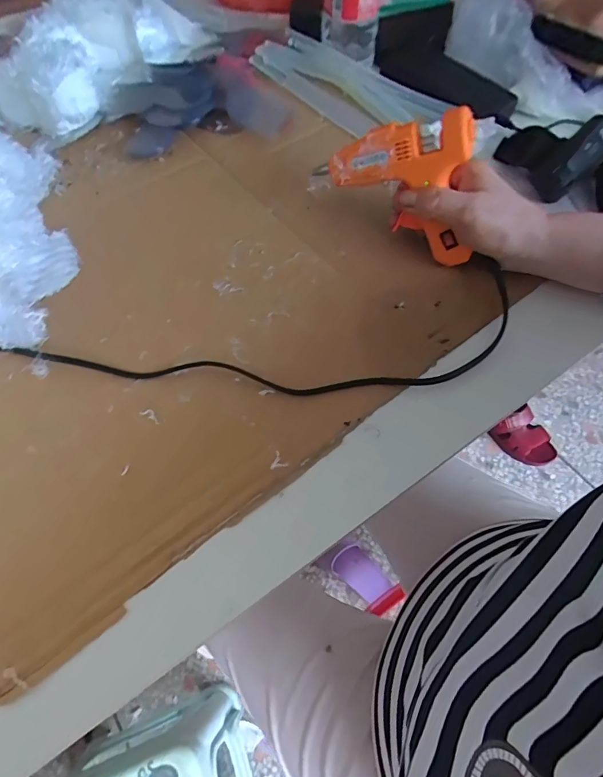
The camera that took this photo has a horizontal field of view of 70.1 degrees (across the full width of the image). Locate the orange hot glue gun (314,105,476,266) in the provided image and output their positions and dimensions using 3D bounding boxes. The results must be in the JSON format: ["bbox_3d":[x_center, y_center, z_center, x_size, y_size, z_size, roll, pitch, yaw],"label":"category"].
[{"bbox_3d":[0.074,-0.157,0.361,0.131,0.110,0.022,4,34,27],"label":"orange hot glue gun"}]

